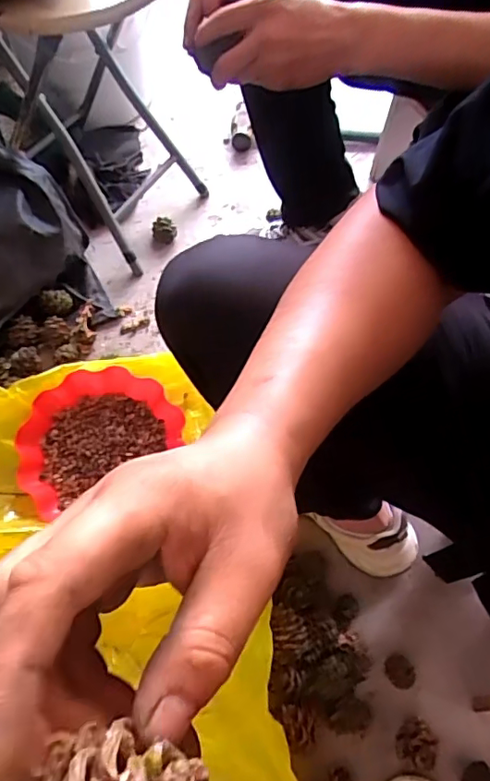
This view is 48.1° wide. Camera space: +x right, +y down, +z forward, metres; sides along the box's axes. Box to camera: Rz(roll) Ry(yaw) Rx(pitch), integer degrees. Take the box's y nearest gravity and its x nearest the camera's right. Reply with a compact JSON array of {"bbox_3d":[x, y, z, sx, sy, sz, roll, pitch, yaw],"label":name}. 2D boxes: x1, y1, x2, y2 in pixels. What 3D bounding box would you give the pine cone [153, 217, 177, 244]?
[{"bbox_3d":[-0.151,-0.300,1.031,0.043,0.033,0.040,-9,63,-7],"label":"pine cone"}]

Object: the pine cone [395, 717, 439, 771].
[{"bbox_3d":[0.200,0.416,0.650,0.040,0.052,0.047,27,64,11],"label":"pine cone"}]

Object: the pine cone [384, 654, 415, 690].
[{"bbox_3d":[0.195,0.359,0.700,0.036,0.033,0.037,1,62,-2],"label":"pine cone"}]

